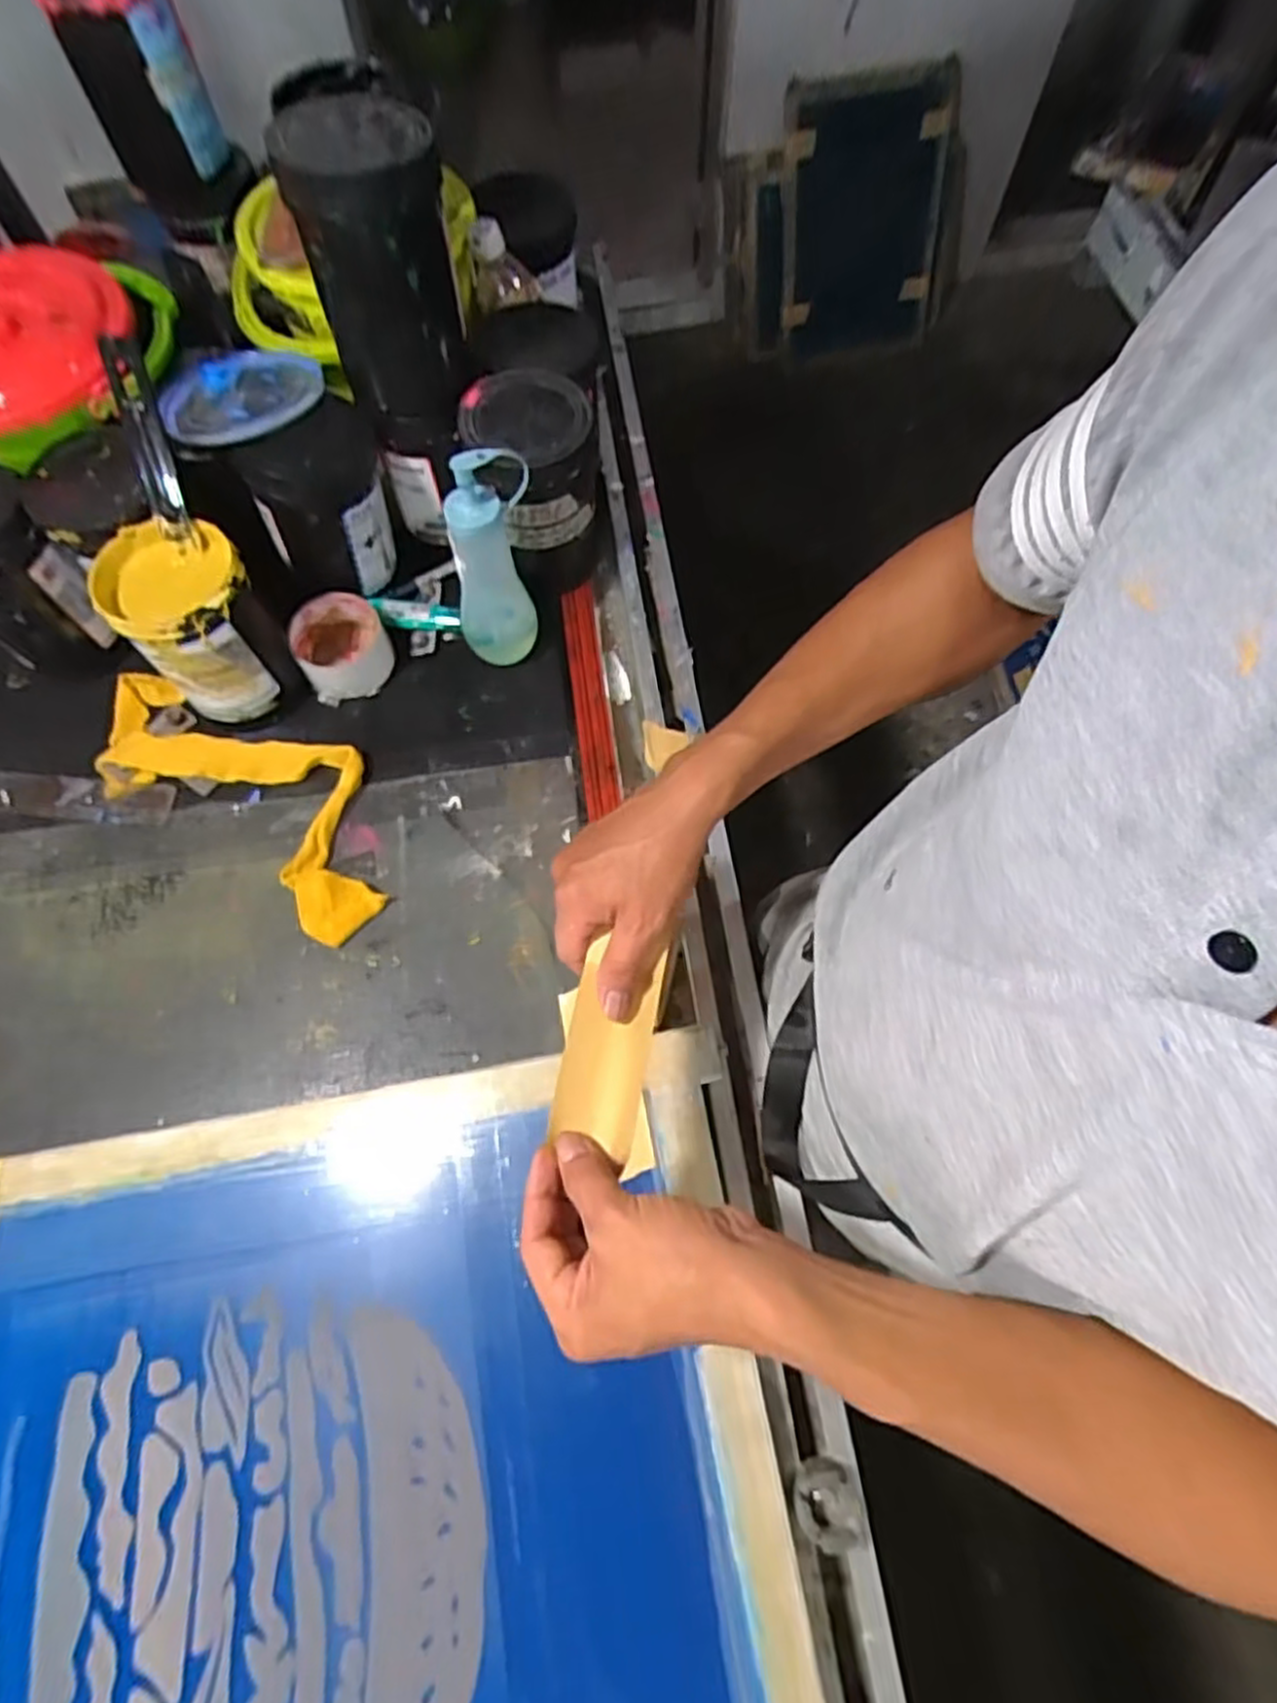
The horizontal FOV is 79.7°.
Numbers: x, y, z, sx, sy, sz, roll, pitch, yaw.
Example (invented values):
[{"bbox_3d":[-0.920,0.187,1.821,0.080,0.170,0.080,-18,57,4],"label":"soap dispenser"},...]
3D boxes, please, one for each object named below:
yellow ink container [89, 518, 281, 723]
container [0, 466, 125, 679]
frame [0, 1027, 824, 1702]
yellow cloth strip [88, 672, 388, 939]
[{"bbox_3d":[-0.359,-0.181,0.645,0.103,0.157,0.089,-30,69,-12],"label":"yellow ink container"},{"bbox_3d":[-0.534,-0.230,0.661,0.104,0.178,0.091,-38,71,-15],"label":"container"},{"bbox_3d":[-0.210,0.406,0.449,0.586,0.045,0.494,-9,65,-3],"label":"frame"},{"bbox_3d":[-0.338,-0.057,0.671,0.321,0.043,0.141,30,70,13],"label":"yellow cloth strip"}]

